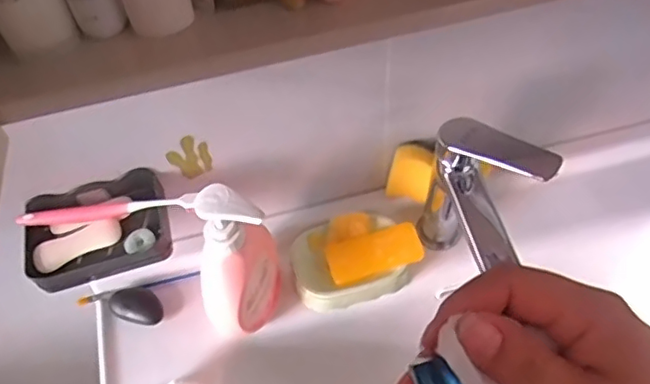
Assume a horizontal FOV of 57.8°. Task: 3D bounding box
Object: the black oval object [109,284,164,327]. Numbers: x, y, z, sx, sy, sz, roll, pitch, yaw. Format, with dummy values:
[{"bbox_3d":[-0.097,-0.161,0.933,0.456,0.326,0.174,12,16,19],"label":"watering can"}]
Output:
[{"bbox_3d":[-0.213,0.127,0.666,0.062,0.016,0.038,13,56,14],"label":"black oval object"}]

